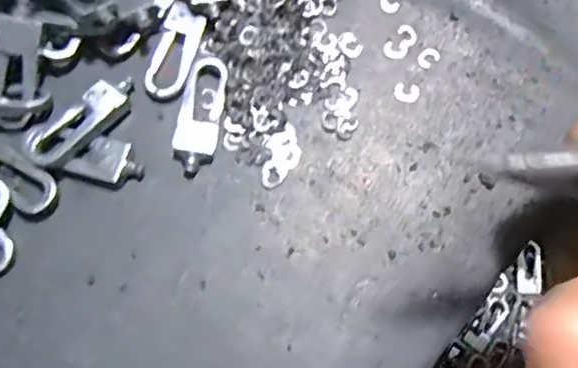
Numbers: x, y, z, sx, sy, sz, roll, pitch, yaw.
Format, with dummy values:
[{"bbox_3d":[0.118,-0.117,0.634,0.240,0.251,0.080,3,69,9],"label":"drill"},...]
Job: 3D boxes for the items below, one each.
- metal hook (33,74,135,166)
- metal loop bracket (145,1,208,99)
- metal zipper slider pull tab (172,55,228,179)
[{"bbox_3d":[-0.073,-0.023,0.206,0.015,0.009,0.042,40,77,10],"label":"metal hook"},{"bbox_3d":[-0.043,-0.050,0.217,0.015,0.004,0.036,17,75,4],"label":"metal loop bracket"},{"bbox_3d":[-0.032,-0.025,0.210,0.016,0.004,0.046,8,74,1],"label":"metal zipper slider pull tab"}]

